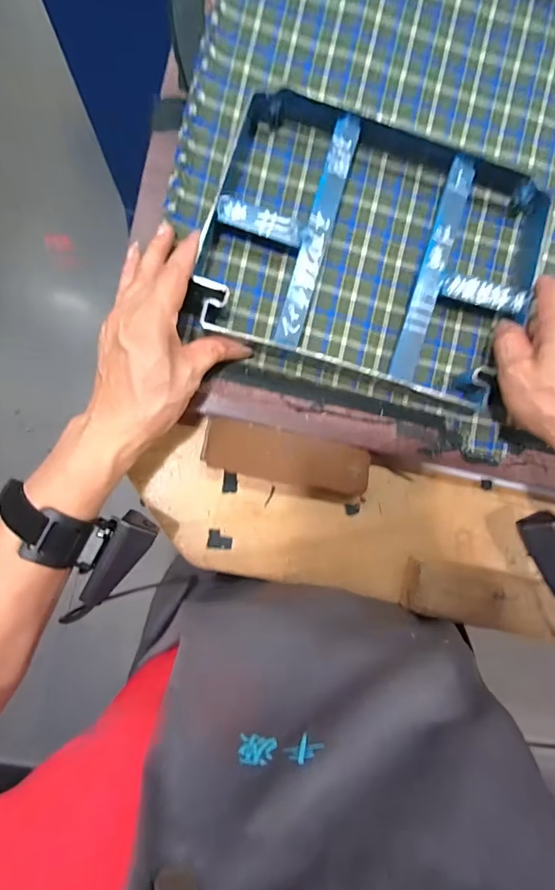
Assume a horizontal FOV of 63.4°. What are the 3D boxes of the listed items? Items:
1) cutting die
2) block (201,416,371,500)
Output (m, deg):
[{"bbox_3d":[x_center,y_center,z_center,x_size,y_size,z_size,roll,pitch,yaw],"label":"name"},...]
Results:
[{"bbox_3d":[0.079,-0.158,0.366,0.264,0.038,0.206,16,88,-7],"label":"cutting die"},{"bbox_3d":[0.008,0.013,0.400,0.145,0.028,0.048,15,88,-7],"label":"block"}]

